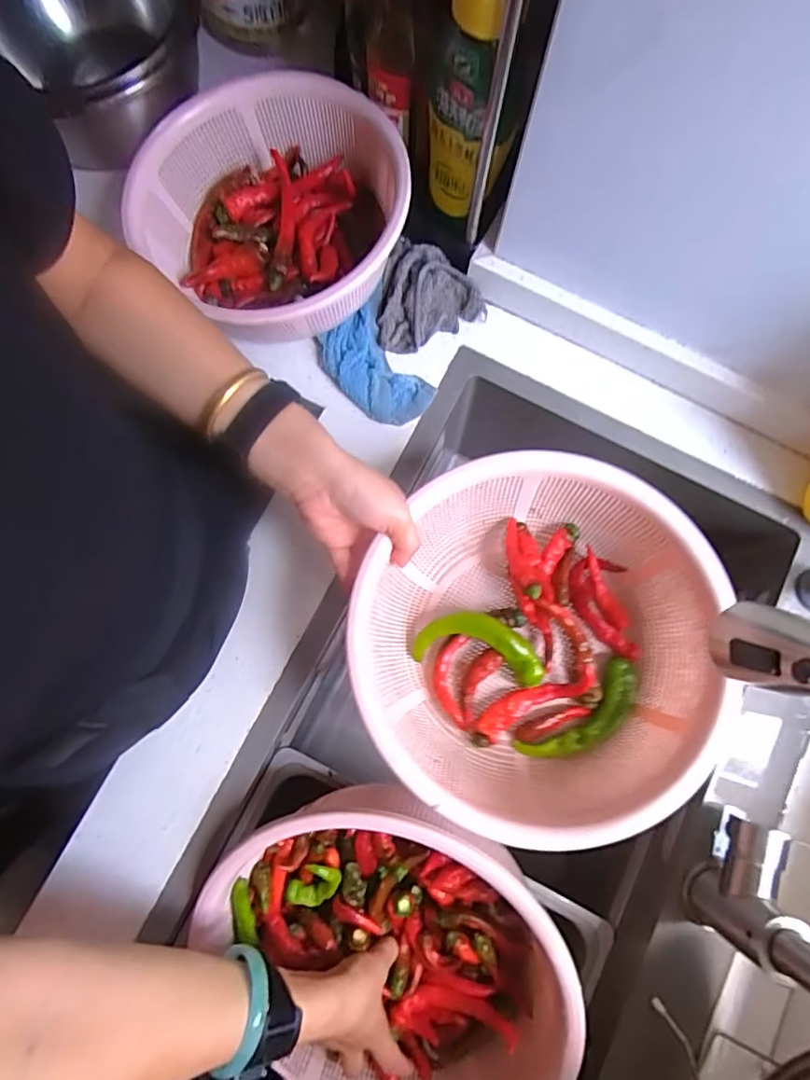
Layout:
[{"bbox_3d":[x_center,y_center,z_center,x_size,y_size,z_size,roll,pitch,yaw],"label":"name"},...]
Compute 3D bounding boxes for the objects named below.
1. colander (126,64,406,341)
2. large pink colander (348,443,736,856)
[{"bbox_3d":[-0.115,-0.301,0.506,0.239,0.093,0.210,39,81,6],"label":"colander"},{"bbox_3d":[0.095,0.078,0.441,0.257,0.106,0.267,0,79,-1],"label":"large pink colander"}]

